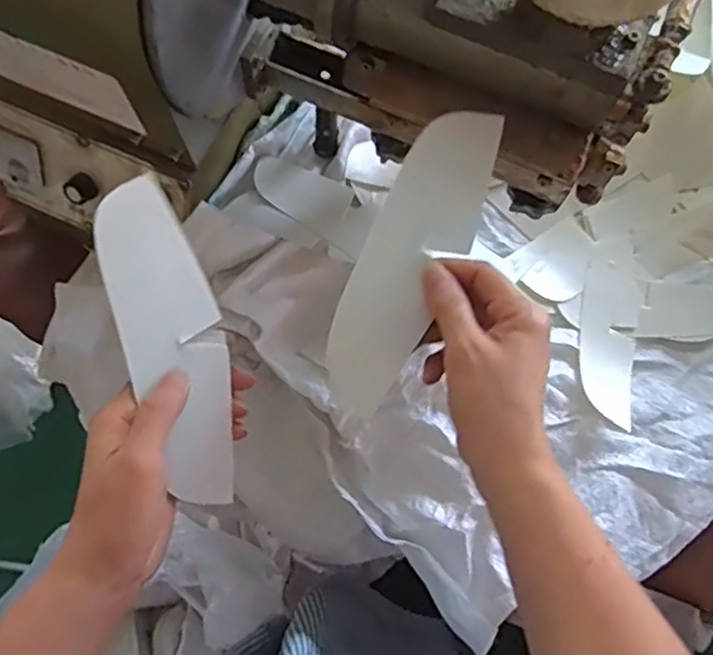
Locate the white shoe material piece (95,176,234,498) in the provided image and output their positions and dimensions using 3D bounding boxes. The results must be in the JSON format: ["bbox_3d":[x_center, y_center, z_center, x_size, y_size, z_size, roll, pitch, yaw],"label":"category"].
[{"bbox_3d":[-0.108,0.009,0.397,0.052,0.040,0.200,-16,92,-5],"label":"white shoe material piece"}]

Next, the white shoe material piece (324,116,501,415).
[{"bbox_3d":[0.034,-0.045,0.408,0.054,0.021,0.197,25,86,6],"label":"white shoe material piece"}]

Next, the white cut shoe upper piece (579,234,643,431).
[{"bbox_3d":[0.248,-0.001,0.643,0.064,0.013,0.193,13,65,-9],"label":"white cut shoe upper piece"}]

